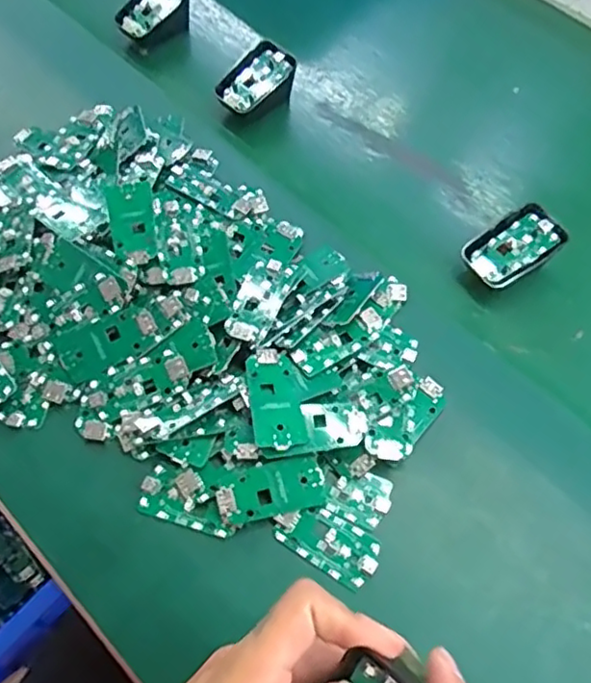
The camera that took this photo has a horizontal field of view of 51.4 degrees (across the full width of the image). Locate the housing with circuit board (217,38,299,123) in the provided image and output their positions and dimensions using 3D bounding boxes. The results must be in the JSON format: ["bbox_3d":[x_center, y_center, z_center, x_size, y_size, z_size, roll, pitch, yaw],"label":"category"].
[{"bbox_3d":[-0.035,-0.220,0.532,0.047,0.037,0.069,35,64,17],"label":"housing with circuit board"}]

